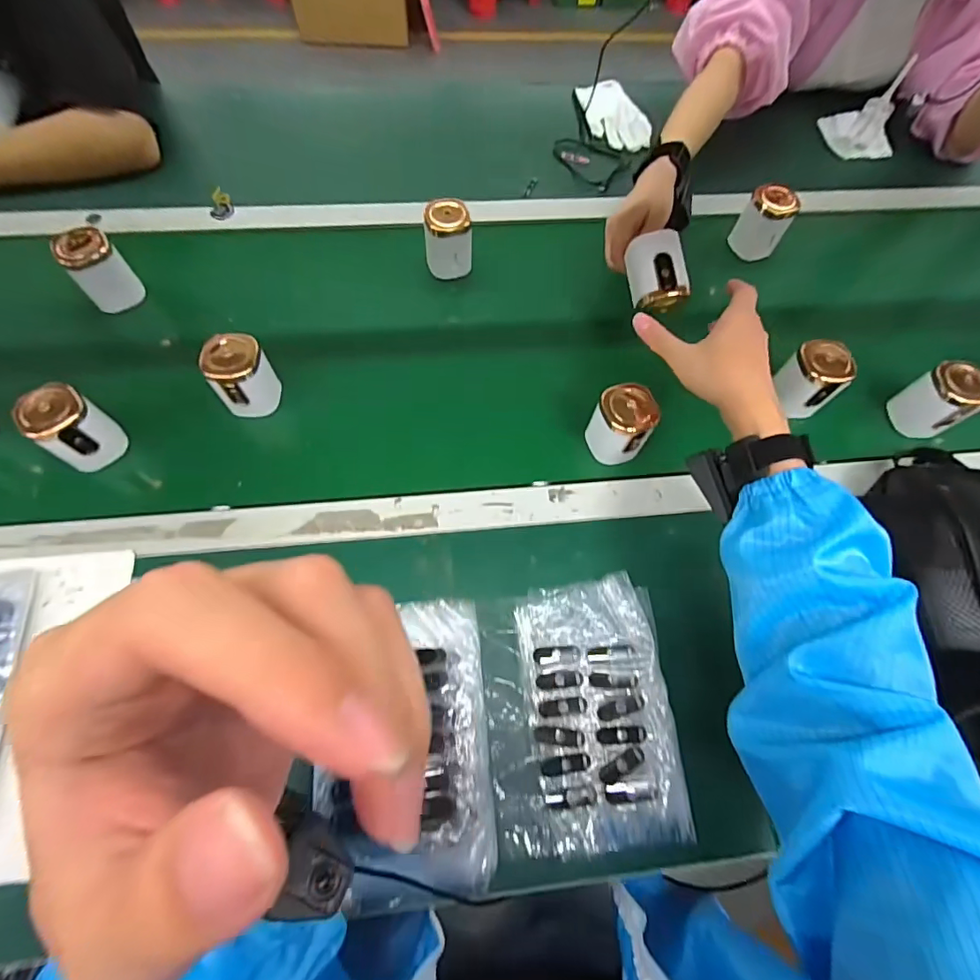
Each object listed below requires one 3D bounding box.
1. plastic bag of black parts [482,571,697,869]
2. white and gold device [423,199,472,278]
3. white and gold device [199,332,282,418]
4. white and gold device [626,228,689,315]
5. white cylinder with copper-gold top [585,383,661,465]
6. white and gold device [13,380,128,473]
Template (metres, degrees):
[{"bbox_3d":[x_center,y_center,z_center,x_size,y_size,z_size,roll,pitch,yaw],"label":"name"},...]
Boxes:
[{"bbox_3d":[0.075,0.186,0.425,0.153,0.023,0.209,-3,66,-4],"label":"plastic bag of black parts"},{"bbox_3d":[-0.051,-0.312,0.614,0.056,0.074,0.048,-10,67,-7],"label":"white and gold device"},{"bbox_3d":[-0.258,-0.118,0.513,0.062,0.075,0.052,-24,69,-13],"label":"white and gold device"},{"bbox_3d":[0.182,-0.233,0.536,0.059,0.049,0.078,-16,84,15],"label":"white and gold device"},{"bbox_3d":[0.139,-0.069,0.517,0.060,0.066,0.066,1,66,-2],"label":"white cylinder with copper-gold top"},{"bbox_3d":[-0.412,-0.061,0.487,0.061,0.073,0.056,33,69,11],"label":"white and gold device"}]

